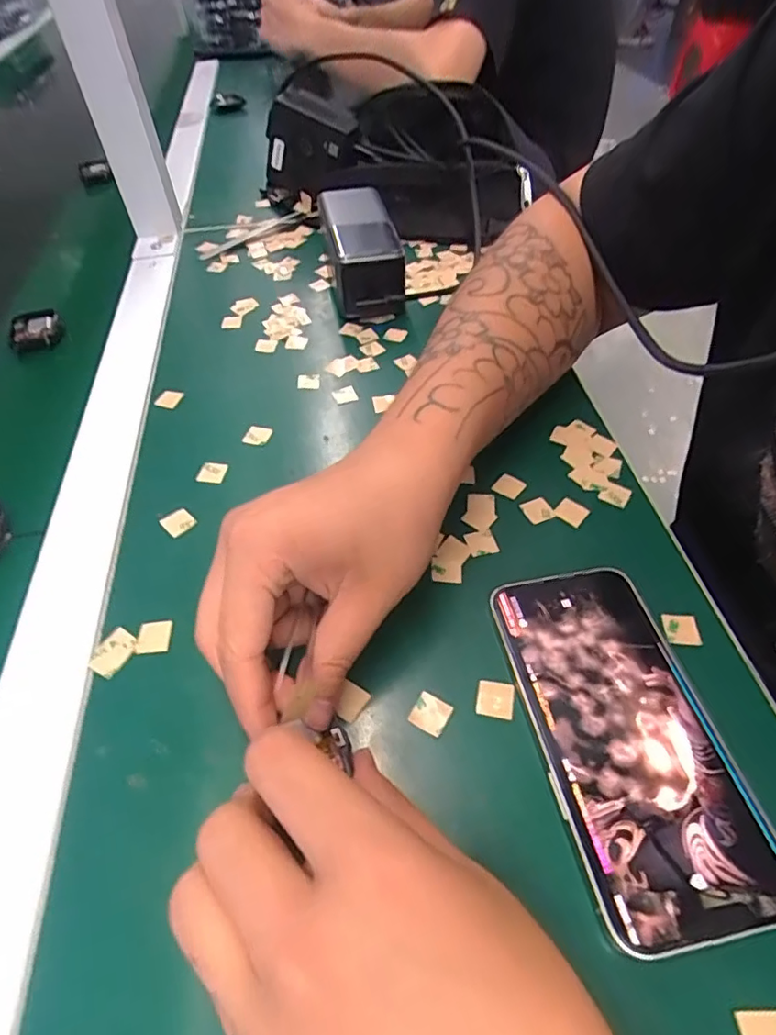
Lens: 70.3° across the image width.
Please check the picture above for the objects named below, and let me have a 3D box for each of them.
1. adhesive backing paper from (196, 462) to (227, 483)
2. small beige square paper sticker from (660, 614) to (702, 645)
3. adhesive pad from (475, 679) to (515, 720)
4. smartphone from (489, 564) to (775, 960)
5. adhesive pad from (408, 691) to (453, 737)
[{"bbox_3d":[-0.106,-0.027,0.335,0.014,0.005,0.015,4,51,7],"label":"adhesive backing paper"},{"bbox_3d":[0.140,0.053,0.262,0.015,0.004,0.015,1,52,4],"label":"small beige square paper sticker"},{"bbox_3d":[0.047,0.078,0.241,0.016,0.004,0.015,7,52,8],"label":"adhesive pad"},{"bbox_3d":[0.097,0.085,0.230,0.072,0.009,0.145,-10,52,-5],"label":"smartphone"},{"bbox_3d":[0.018,0.084,0.238,0.016,0.004,0.015,22,56,19],"label":"adhesive pad"}]

